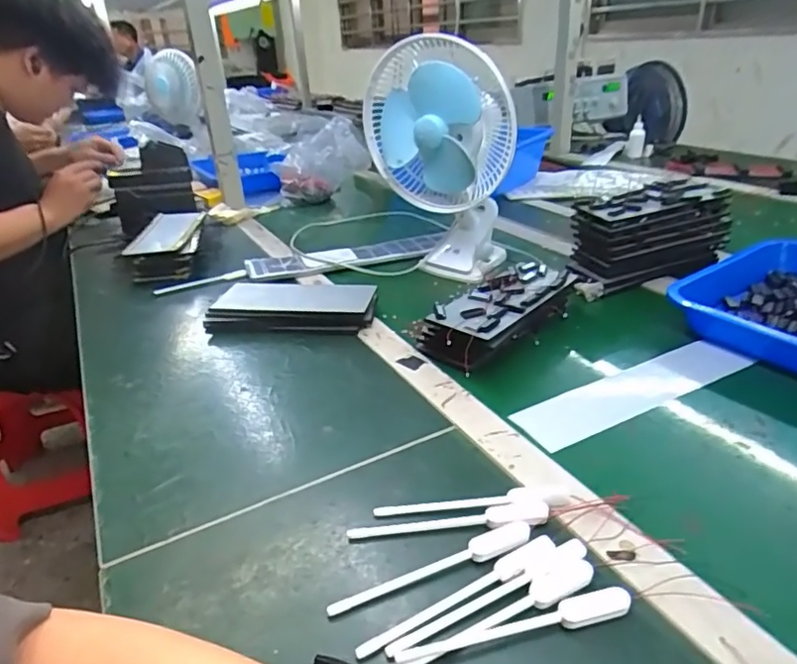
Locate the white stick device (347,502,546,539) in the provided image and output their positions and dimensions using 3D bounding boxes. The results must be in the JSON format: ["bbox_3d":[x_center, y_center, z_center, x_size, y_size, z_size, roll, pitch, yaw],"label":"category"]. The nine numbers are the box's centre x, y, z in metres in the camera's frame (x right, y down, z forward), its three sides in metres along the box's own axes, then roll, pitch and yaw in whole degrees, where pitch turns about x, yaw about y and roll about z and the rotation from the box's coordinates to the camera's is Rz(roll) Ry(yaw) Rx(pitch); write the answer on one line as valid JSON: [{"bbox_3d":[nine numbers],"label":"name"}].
[{"bbox_3d":[0.036,0.139,0.407,0.145,0.011,0.019,-5,29,-3],"label":"white stick device"}]

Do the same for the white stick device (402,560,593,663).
[{"bbox_3d":[0.059,0.171,0.337,0.144,0.009,0.018,-15,30,-19],"label":"white stick device"}]

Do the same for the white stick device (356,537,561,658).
[{"bbox_3d":[0.039,0.163,0.351,0.141,0.009,0.016,-15,31,-20],"label":"white stick device"}]

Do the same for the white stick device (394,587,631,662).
[{"bbox_3d":[0.070,0.176,0.331,0.143,0.007,0.017,-10,29,-11],"label":"white stick device"}]

